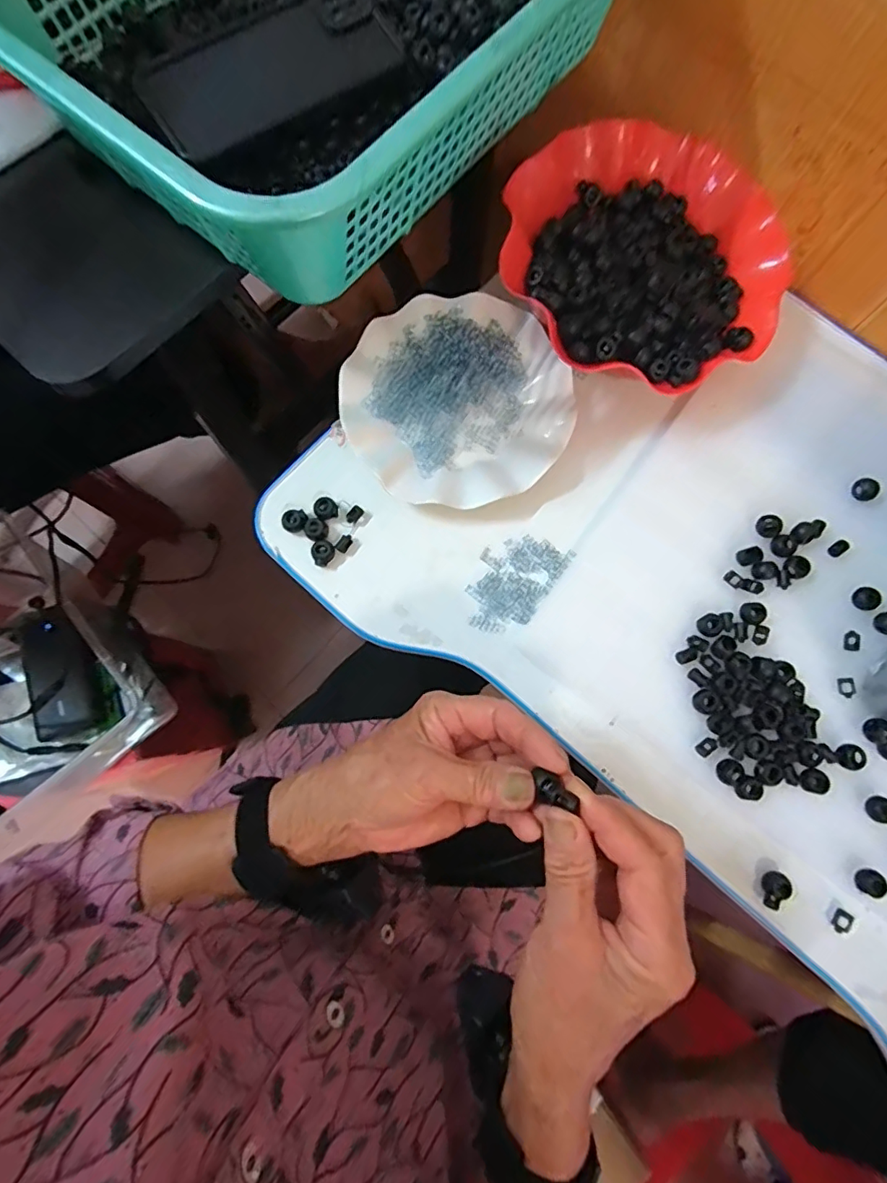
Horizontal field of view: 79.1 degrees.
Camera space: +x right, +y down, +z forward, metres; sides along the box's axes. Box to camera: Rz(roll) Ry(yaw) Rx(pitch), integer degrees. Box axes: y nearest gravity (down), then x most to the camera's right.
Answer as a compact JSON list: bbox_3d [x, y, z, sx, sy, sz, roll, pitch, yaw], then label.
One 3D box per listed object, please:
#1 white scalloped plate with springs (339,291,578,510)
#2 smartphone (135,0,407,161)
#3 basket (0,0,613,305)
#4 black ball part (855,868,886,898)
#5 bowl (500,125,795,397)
[{"bbox_3d":[0.011,-0.153,0.435,0.175,0.023,0.175,0,78,-1],"label":"white scalloped plate with springs"},{"bbox_3d":[-0.113,-0.341,0.349,0.164,0.015,0.078,-37,81,-8],"label":"smartphone"},{"bbox_3d":[-0.068,-0.383,0.340,0.286,0.087,0.376,39,80,7],"label":"basket"},{"bbox_3d":[0.291,0.198,0.364,0.017,0.015,0.016,17,78,3],"label":"black ball part"},{"bbox_3d":[0.157,-0.262,0.430,0.212,0.050,0.219,0,78,-1],"label":"bowl"}]

